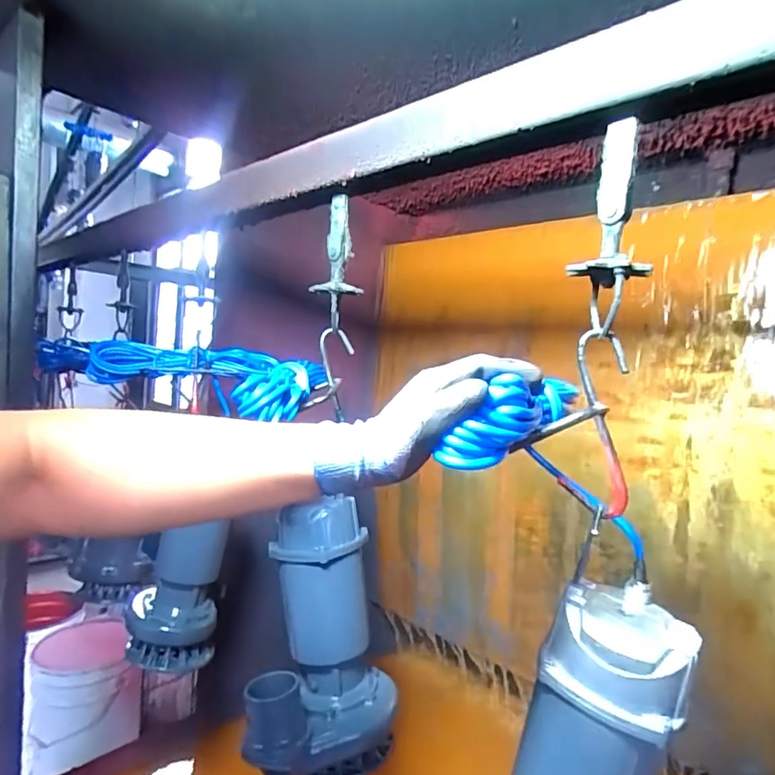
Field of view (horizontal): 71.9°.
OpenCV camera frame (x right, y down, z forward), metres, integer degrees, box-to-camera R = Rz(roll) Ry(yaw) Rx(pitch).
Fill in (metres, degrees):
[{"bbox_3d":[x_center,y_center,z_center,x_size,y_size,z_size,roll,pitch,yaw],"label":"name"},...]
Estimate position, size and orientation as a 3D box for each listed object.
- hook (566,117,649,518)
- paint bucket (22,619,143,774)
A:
[{"bbox_3d":[0.210,-0.119,0.508,0.065,0.246,0.056,5,3,21],"label":"hook"},{"bbox_3d":[-0.828,0.841,1.463,0.262,0.273,0.278,2,3,-27],"label":"paint bucket"}]

